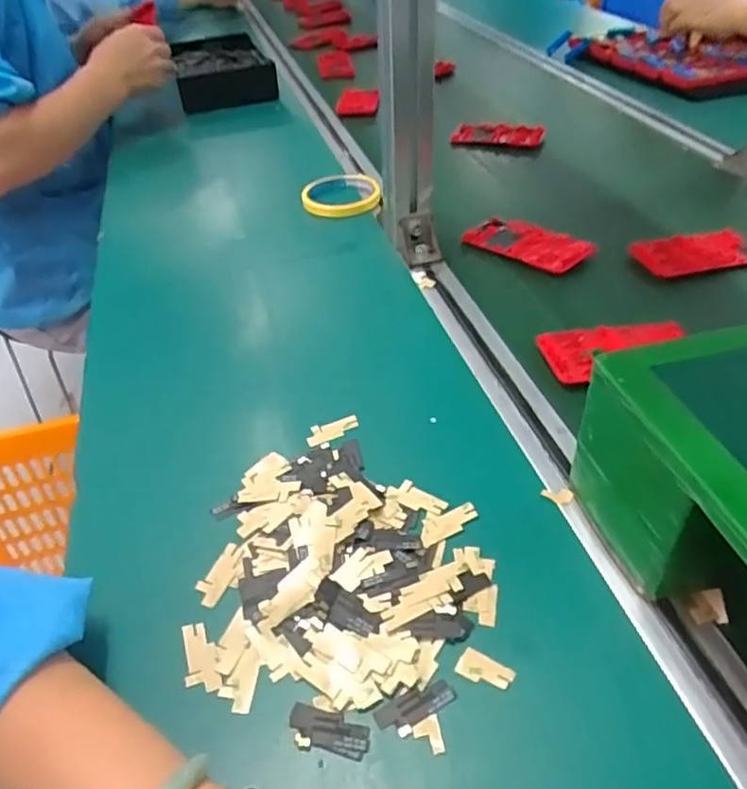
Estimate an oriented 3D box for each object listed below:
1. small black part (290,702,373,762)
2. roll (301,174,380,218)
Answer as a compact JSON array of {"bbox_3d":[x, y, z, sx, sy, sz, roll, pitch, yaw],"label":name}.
[{"bbox_3d":[-0.022,0.164,0.312,0.040,0.004,0.019,9,42,13],"label":"small black part"},{"bbox_3d":[-0.039,-0.238,0.764,0.091,0.021,0.091,-2,41,-2],"label":"roll"}]

